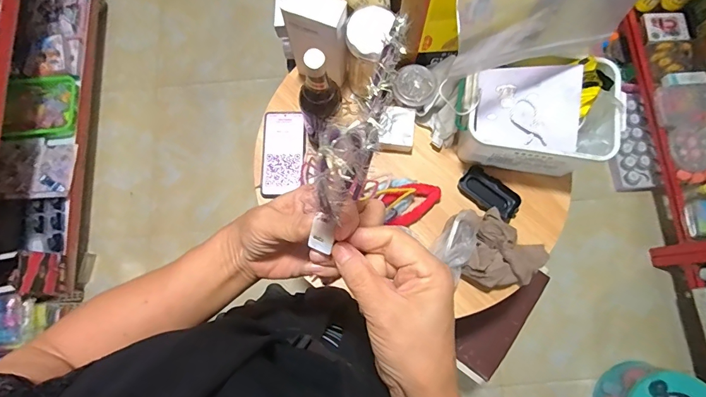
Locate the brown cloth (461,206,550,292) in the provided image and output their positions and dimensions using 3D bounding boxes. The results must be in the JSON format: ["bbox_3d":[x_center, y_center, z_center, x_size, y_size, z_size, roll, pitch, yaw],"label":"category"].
[{"bbox_3d":[0.251,0.100,0.639,0.125,0.062,0.123,37,80,9],"label":"brown cloth"}]

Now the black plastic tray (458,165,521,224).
[{"bbox_3d":[0.245,-0.007,0.689,0.111,0.016,0.059,40,80,9],"label":"black plastic tray"}]

